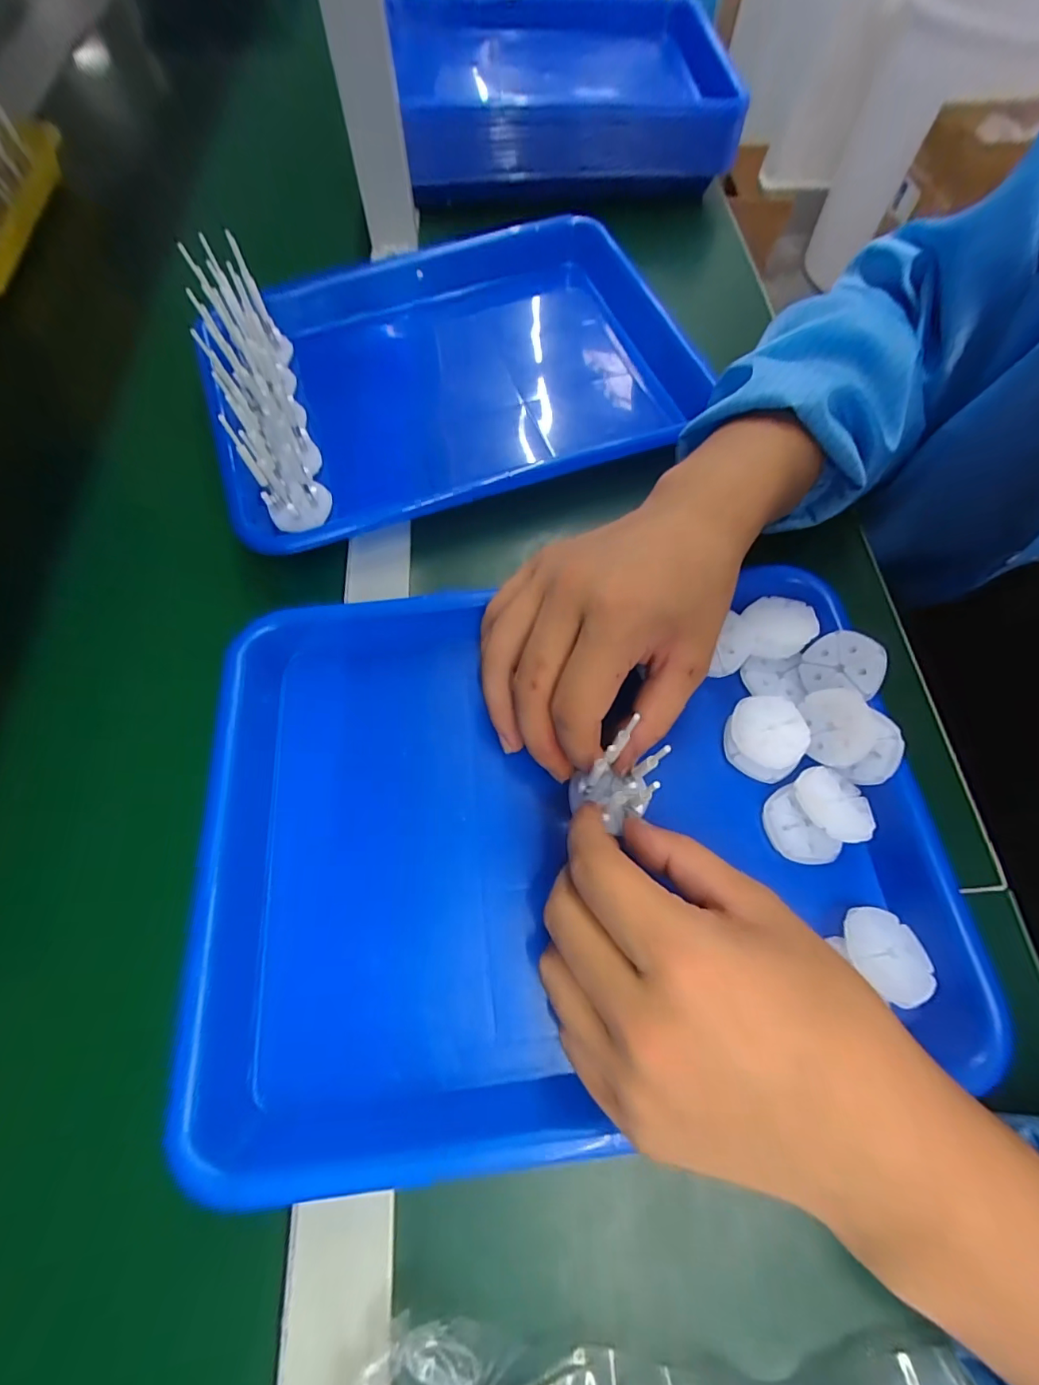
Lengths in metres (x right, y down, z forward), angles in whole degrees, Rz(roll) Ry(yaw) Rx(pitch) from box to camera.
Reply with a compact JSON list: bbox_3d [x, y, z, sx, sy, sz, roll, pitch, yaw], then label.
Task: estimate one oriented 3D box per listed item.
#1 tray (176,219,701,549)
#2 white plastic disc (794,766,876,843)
[{"bbox_3d":[-0.048,-0.230,0.358,0.330,0.059,0.257,-20,69,-8],"label":"tray"},{"bbox_3d":[0.153,0.052,0.235,0.036,0.004,0.032,40,73,14],"label":"white plastic disc"}]

